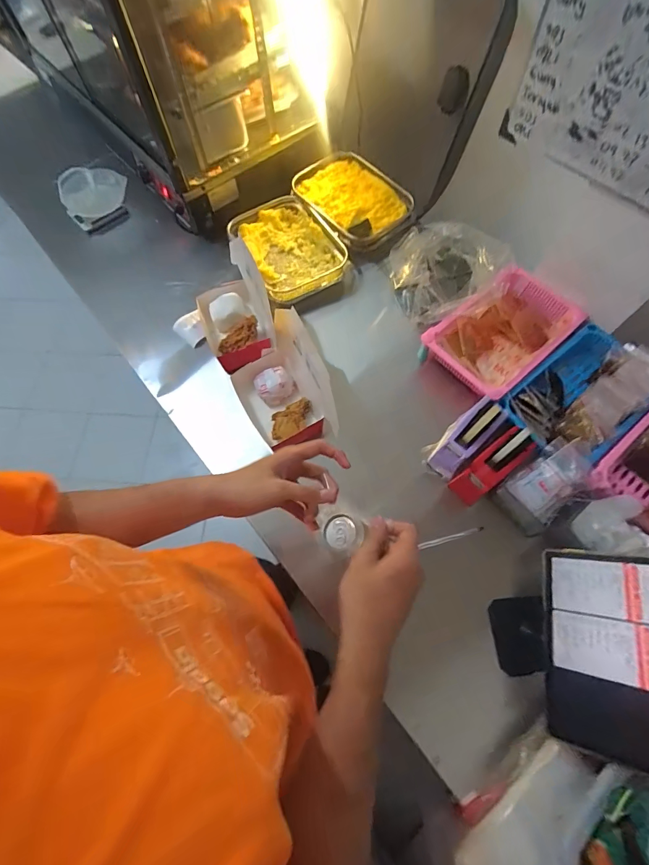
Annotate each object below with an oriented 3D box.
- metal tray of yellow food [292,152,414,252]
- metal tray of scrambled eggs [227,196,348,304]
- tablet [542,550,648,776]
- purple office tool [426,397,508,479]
[{"bbox_3d":[0.075,-0.598,0.997,0.253,0.038,0.305,-24,69,-8],"label":"metal tray of yellow food"},{"bbox_3d":[-0.090,-0.455,0.957,0.228,0.061,0.302,-26,69,-9],"label":"metal tray of scrambled eggs"},{"bbox_3d":[0.394,0.298,0.528,0.016,0.172,0.254,26,63,-35],"label":"tablet"},{"bbox_3d":[0.261,0.009,0.717,0.061,0.078,0.166,43,97,17],"label":"purple office tool"}]

